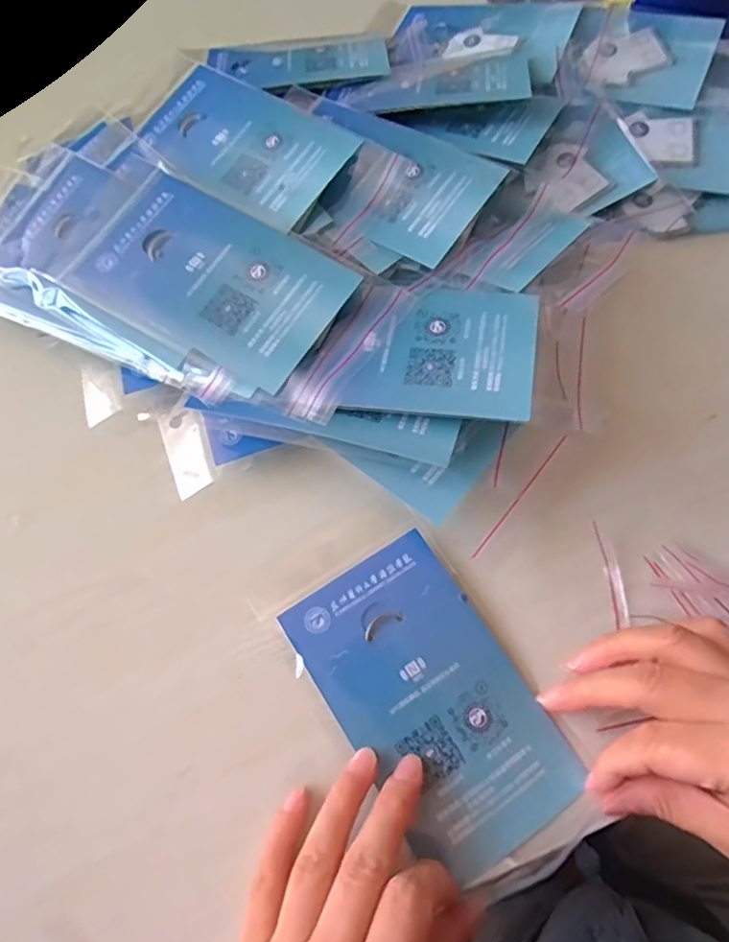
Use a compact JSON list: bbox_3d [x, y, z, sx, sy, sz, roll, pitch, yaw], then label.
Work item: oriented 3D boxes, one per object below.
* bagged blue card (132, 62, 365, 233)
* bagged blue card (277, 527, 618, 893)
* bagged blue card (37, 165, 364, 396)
[{"bbox_3d":[-0.075,-0.200,0.358,0.134,0.009,0.076,34,72,14],"label":"bagged blue card"},{"bbox_3d":[0.032,0.105,0.268,0.079,0.010,0.143,-32,69,-11],"label":"bagged blue card"},{"bbox_3d":[-0.083,-0.103,0.316,0.141,0.012,0.084,32,71,13],"label":"bagged blue card"}]

